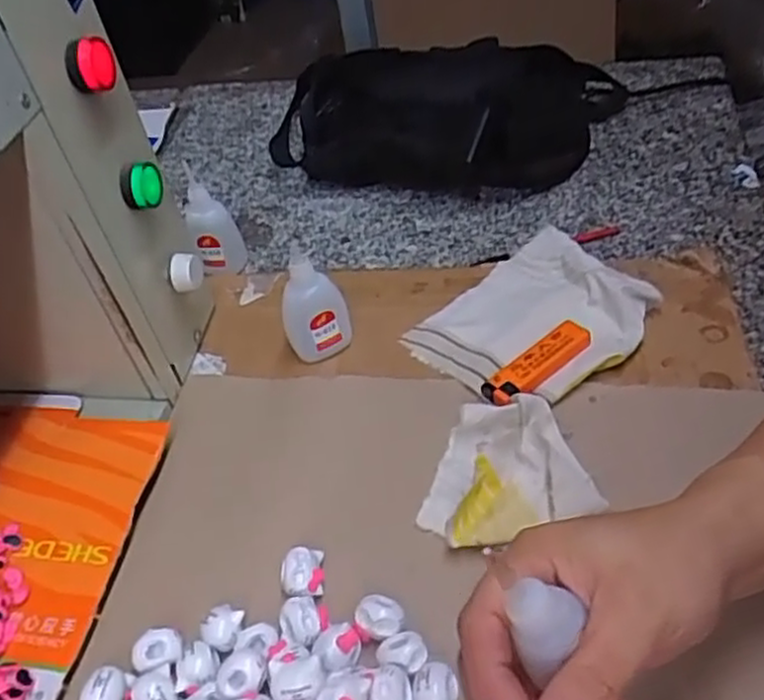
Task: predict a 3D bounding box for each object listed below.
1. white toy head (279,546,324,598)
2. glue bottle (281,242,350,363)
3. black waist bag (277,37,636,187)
[{"bbox_3d":[-0.042,0.120,0.404,0.023,0.014,0.025,-8,43,-3],"label":"white toy head"},{"bbox_3d":[-0.046,-0.030,0.513,0.043,0.079,0.023,-7,43,-2],"label":"glue bottle"},{"bbox_3d":[0.059,-0.219,0.692,0.324,0.082,0.174,-2,43,9],"label":"black waist bag"}]

